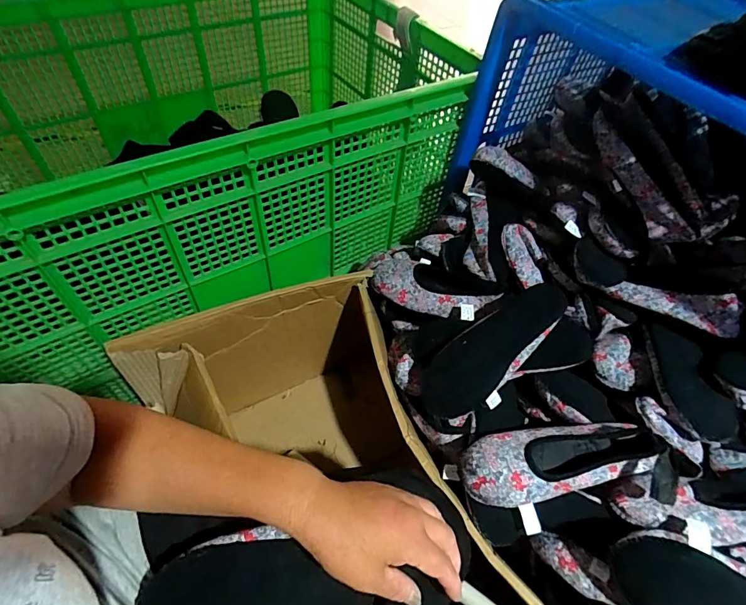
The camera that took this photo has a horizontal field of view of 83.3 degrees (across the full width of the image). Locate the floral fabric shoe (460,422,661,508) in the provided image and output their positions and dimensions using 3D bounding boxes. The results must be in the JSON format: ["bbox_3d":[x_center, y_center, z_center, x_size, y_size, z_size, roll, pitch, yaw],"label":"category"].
[{"bbox_3d":[0.231,0.194,0.534,0.232,0.071,0.088,-7,53,-11],"label":"floral fabric shoe"}]

